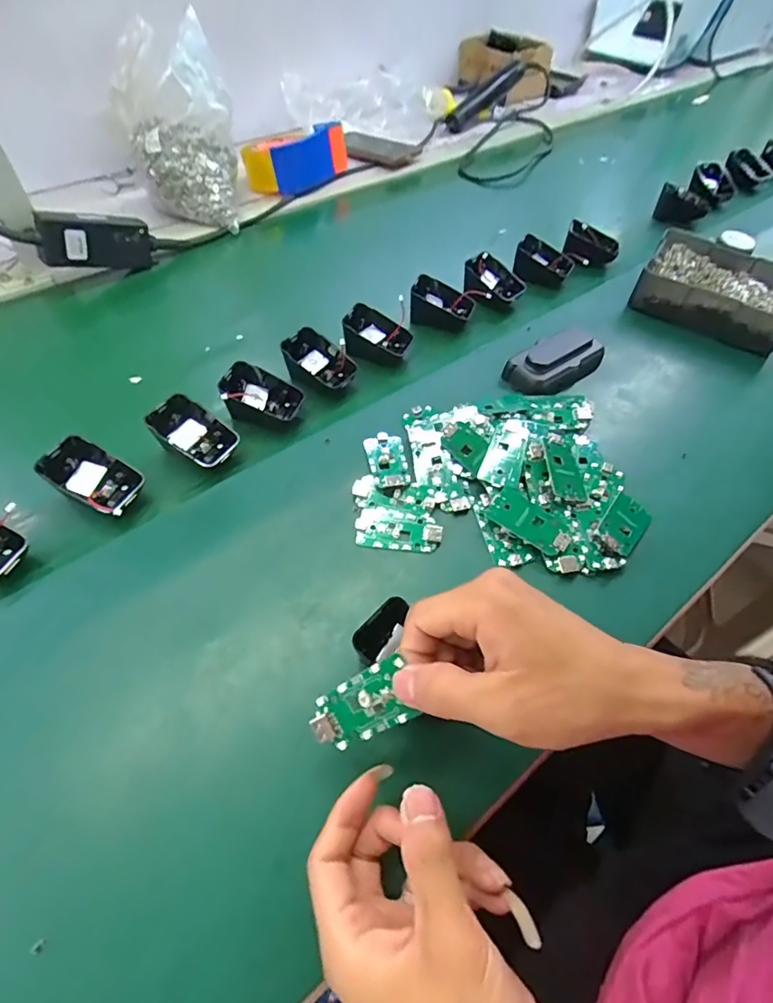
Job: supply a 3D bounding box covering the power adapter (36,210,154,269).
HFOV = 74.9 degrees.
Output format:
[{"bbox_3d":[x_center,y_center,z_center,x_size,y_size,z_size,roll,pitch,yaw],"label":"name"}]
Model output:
[{"bbox_3d":[-0.325,-0.294,0.569,0.114,0.051,0.025,-18,52,-38],"label":"power adapter"}]

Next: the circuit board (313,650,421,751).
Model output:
[{"bbox_3d":[-0.012,0.107,0.263,0.059,0.004,0.032,-30,80,15],"label":"circuit board"}]

